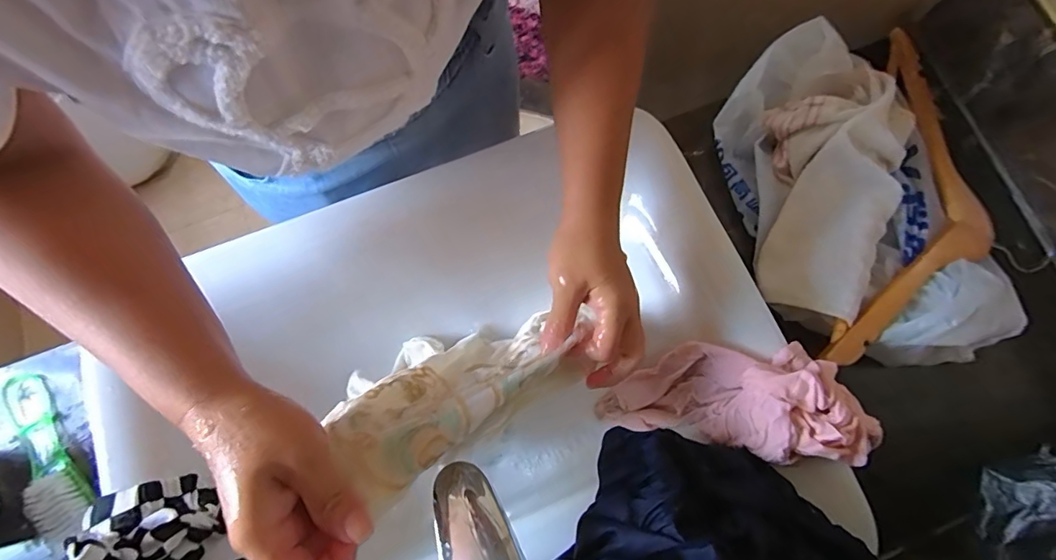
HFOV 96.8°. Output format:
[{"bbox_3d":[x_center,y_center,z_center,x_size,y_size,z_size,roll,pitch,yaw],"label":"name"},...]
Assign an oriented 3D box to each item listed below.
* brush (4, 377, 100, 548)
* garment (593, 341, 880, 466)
[{"bbox_3d":[-0.477,0.169,0.457,0.041,0.032,0.176,-35,78,-8],"label":"brush"},{"bbox_3d":[0.151,0.098,0.397,0.061,0.220,0.087,17,72,-41],"label":"garment"}]

